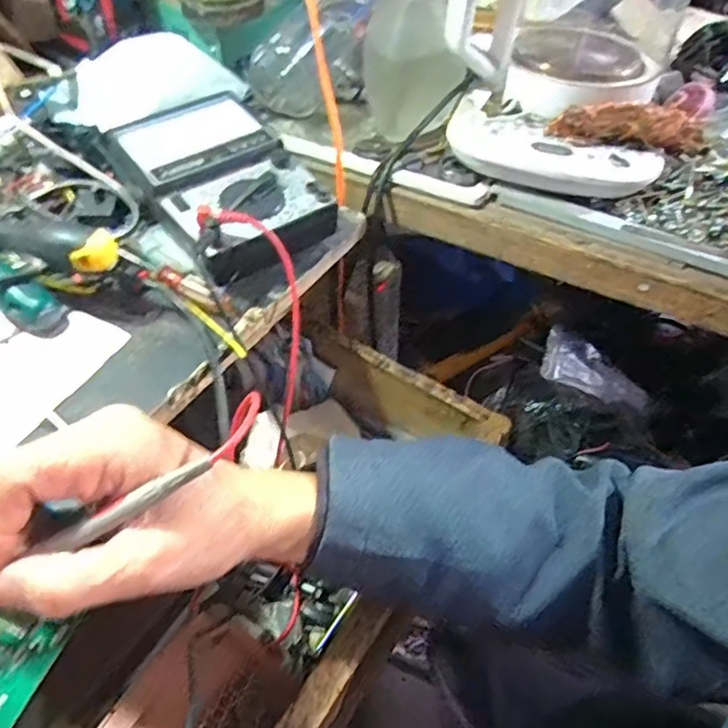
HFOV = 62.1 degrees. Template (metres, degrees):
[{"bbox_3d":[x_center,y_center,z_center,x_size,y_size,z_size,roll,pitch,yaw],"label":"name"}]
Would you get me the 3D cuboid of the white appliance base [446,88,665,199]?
[{"bbox_3d":[0.145,-0.169,0.477,0.160,0.031,0.068,25,52,19],"label":"white appliance base"}]

